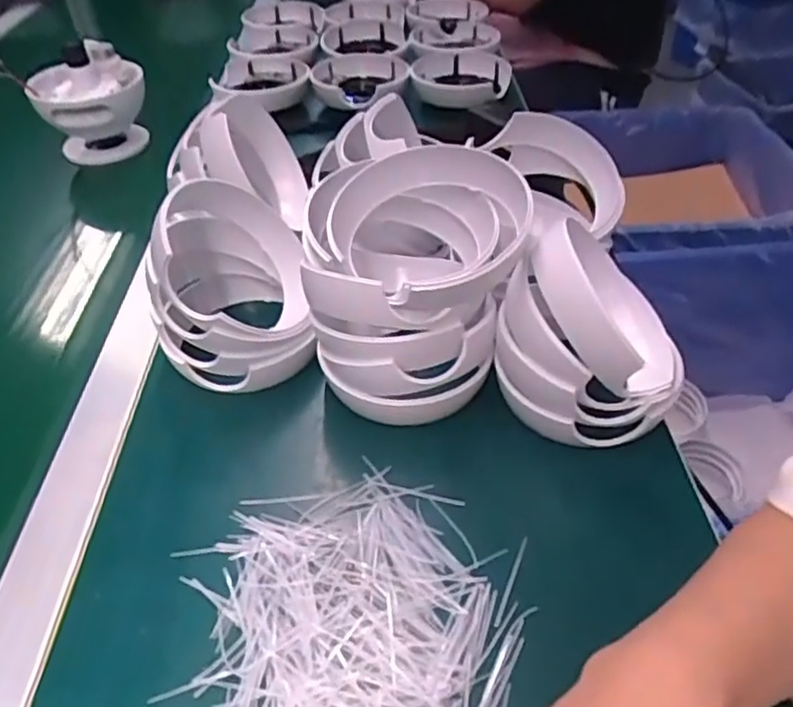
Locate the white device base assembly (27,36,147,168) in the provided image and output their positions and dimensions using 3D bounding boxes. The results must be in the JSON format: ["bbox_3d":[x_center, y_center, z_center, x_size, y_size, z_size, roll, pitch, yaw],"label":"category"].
[{"bbox_3d":[-0.334,-0.277,0.744,0.109,0.103,0.124,-17,43,-15],"label":"white device base assembly"}]

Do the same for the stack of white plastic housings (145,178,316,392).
[{"bbox_3d":[-0.115,-0.044,0.464,0.098,0.104,0.118,-10,42,-8],"label":"stack of white plastic housings"}]

